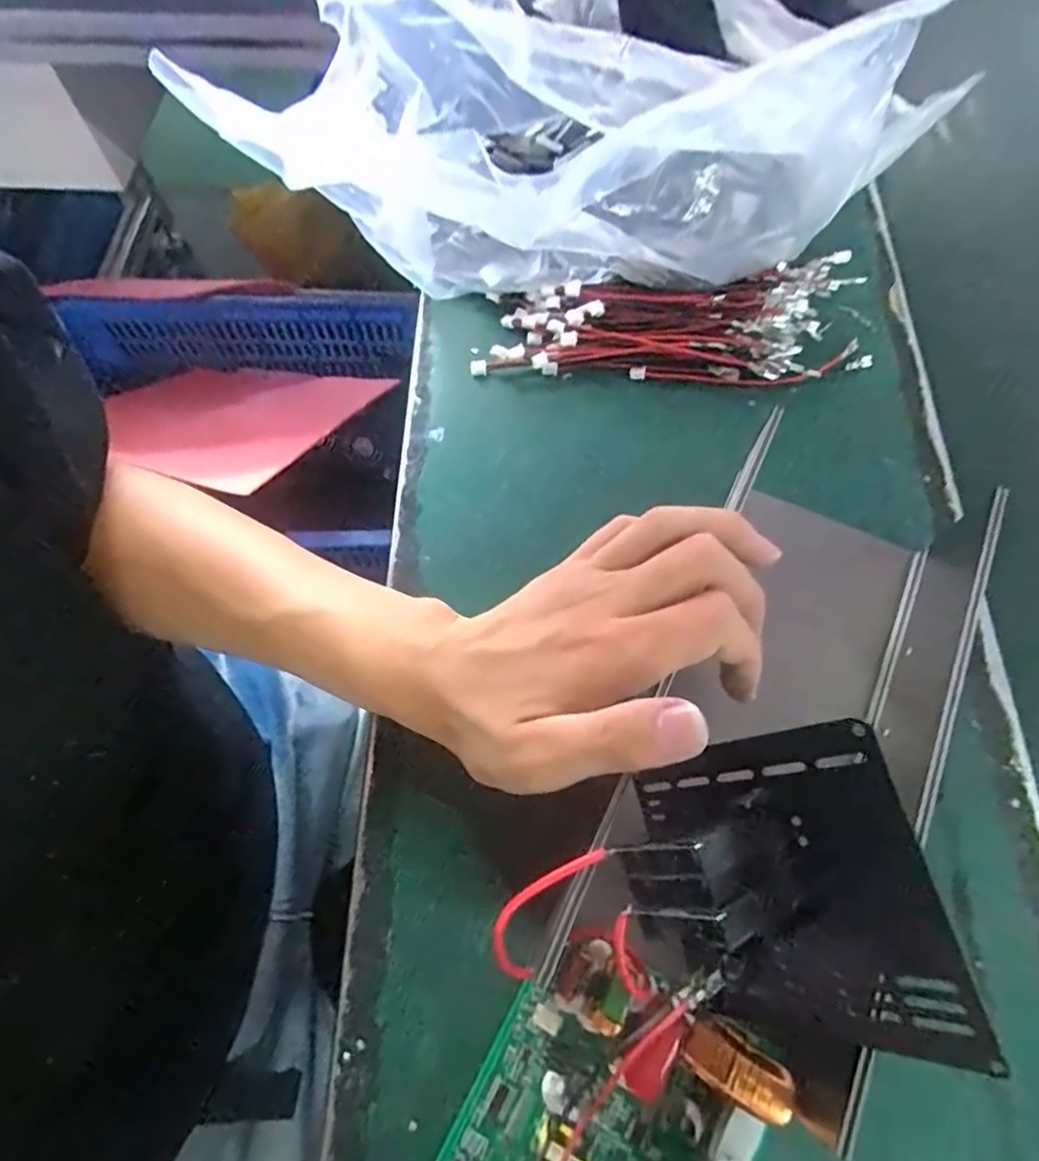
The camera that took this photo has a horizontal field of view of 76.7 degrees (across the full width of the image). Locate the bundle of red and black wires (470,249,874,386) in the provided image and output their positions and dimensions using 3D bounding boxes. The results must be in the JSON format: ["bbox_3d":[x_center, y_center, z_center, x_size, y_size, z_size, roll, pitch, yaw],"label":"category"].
[{"bbox_3d":[0.086,-0.138,0.362,0.213,0.034,0.071,-9,66,-3],"label":"bundle of red and black wires"}]

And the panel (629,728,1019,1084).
[{"bbox_3d":[0.075,0.095,0.200,0.012,0.097,0.085,-1,69,-39],"label":"panel"}]

